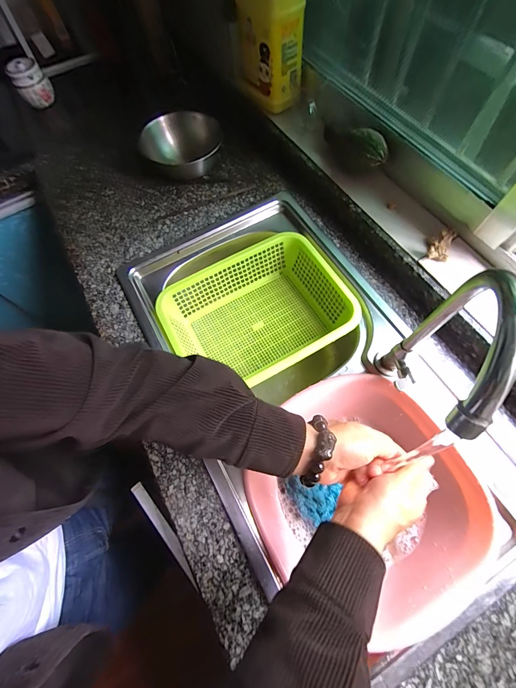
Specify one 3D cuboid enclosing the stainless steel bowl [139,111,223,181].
[{"bbox_3d":[-0.169,-0.445,0.679,0.182,0.085,0.182,-1,67,2],"label":"stainless steel bowl"}]

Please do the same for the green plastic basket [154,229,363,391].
[{"bbox_3d":[-0.001,-0.052,0.596,0.334,0.100,0.258,-29,69,-9],"label":"green plastic basket"}]

